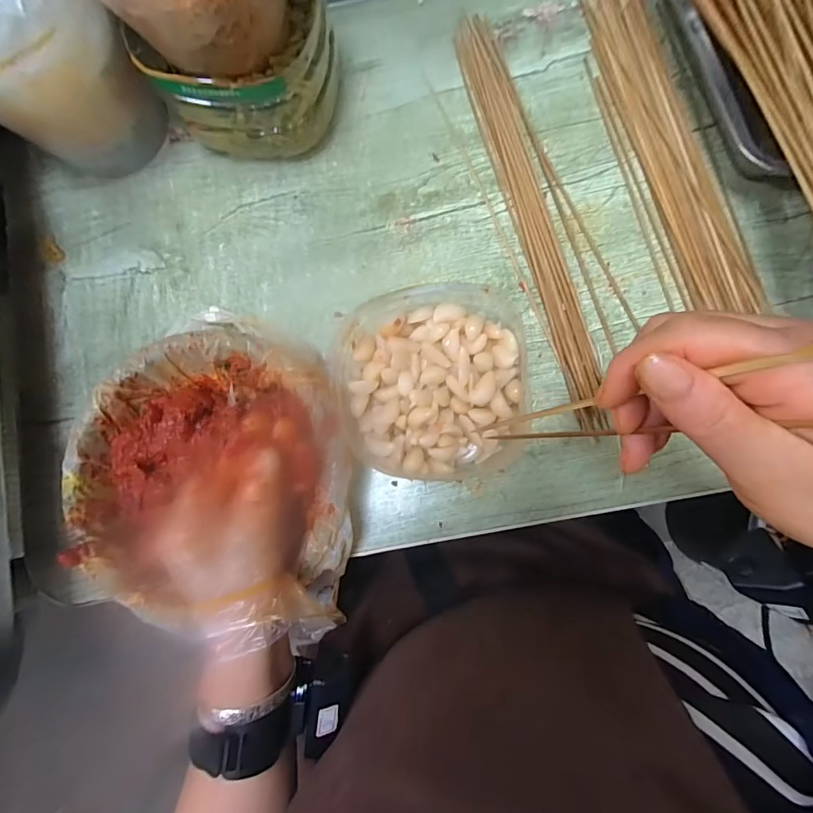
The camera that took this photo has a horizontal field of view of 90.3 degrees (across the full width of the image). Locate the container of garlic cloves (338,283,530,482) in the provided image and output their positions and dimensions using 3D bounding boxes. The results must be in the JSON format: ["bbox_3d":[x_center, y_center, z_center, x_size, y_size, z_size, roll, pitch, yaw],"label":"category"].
[{"bbox_3d":[0.024,-0.014,0.328,0.144,0.070,0.142,-8,84,3],"label":"container of garlic cloves"}]

